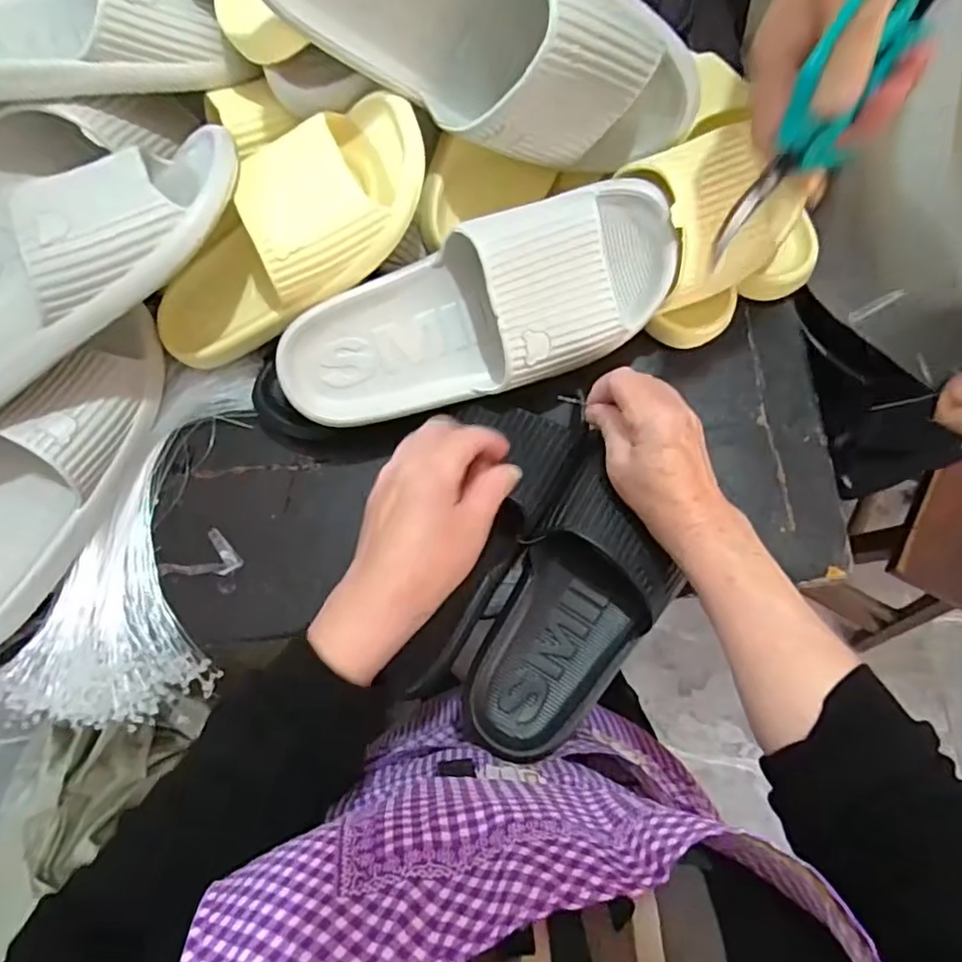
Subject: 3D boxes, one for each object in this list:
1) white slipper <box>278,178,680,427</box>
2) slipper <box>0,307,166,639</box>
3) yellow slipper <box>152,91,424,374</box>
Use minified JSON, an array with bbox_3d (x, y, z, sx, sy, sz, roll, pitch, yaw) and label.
[{"bbox_3d":[-0.003,-0.115,0.442,0.276,0.080,0.108,-18,107,1],"label":"white slipper"},{"bbox_3d":[-0.331,-0.012,0.463,0.112,0.065,0.272,26,79,6],"label":"slipper"},{"bbox_3d":[-0.145,-0.165,0.445,0.242,0.060,0.103,-26,77,28],"label":"yellow slipper"}]

